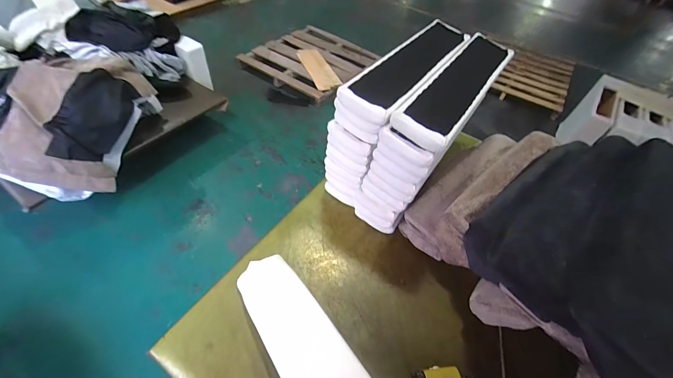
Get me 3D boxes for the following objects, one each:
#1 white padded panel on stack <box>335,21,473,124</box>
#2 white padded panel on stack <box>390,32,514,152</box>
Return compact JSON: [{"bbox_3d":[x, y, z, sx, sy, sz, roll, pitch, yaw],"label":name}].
[{"bbox_3d":[0.204,-0.330,0.781,0.133,0.047,0.523,31,54,18],"label":"white padded panel on stack"},{"bbox_3d":[0.307,-0.268,0.738,0.134,0.038,0.516,32,54,19],"label":"white padded panel on stack"}]

